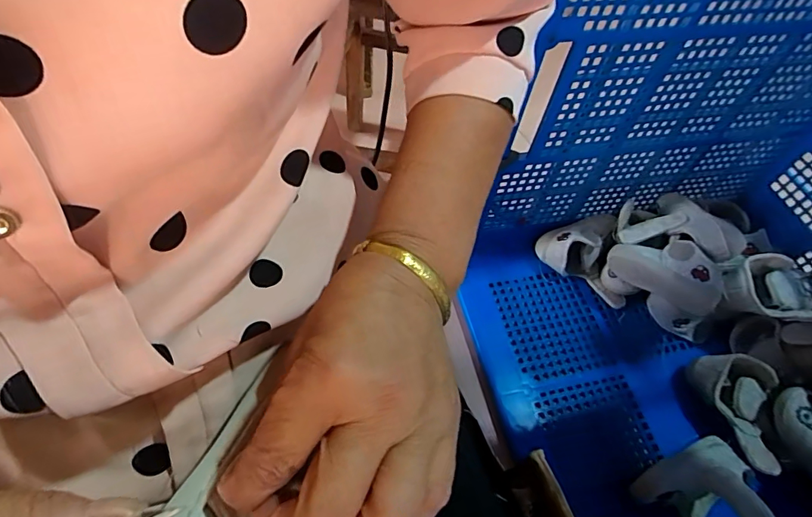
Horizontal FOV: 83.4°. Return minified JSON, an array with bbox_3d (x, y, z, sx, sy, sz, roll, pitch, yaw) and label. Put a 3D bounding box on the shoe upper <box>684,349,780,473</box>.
[{"bbox_3d":[0.456,0.213,0.621,0.081,0.077,0.155,2,56,-4],"label":"shoe upper"}]

